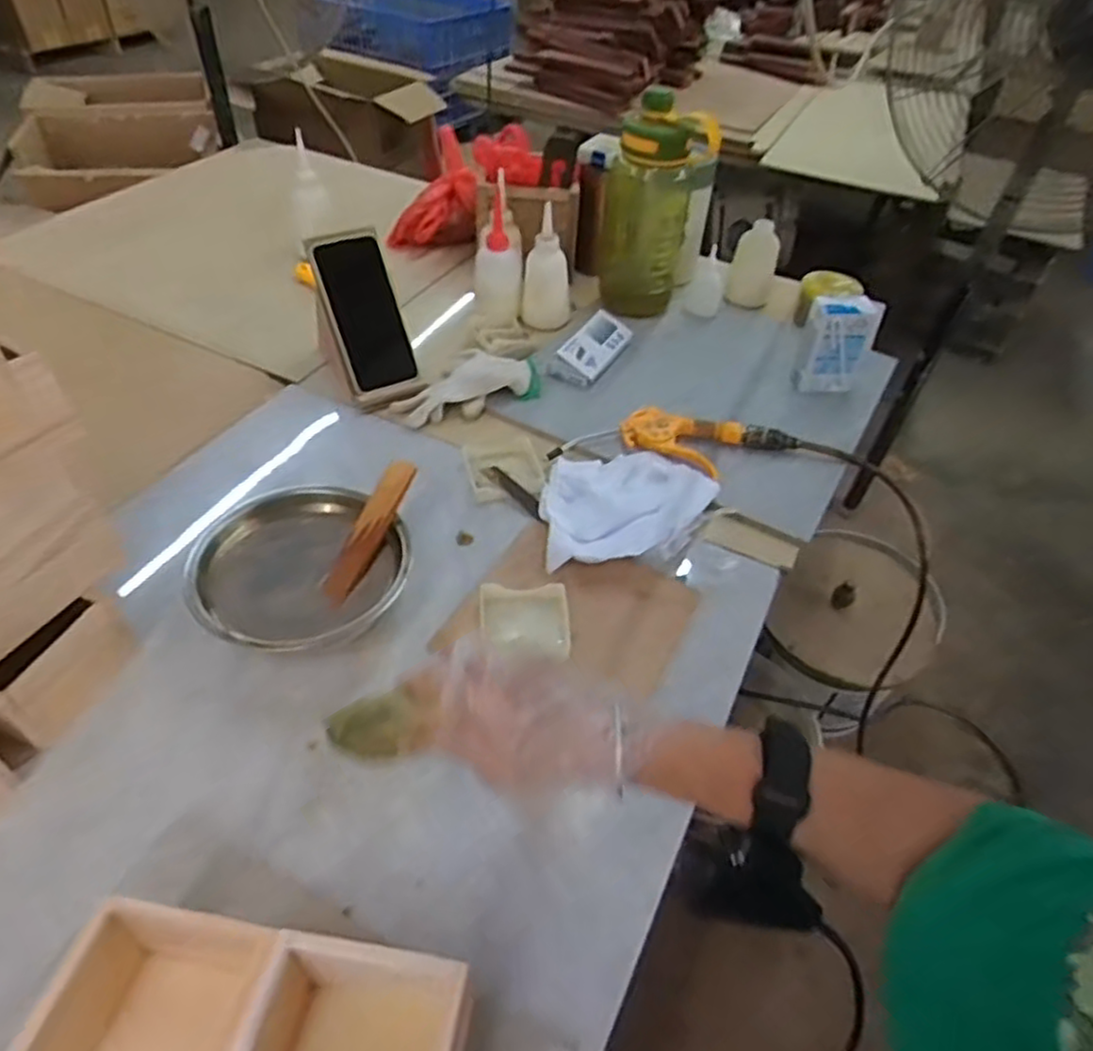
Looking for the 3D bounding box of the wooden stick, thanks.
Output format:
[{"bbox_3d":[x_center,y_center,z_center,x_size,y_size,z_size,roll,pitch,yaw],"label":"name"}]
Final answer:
[{"bbox_3d":[-0.149,0.003,0.612,0.026,0.007,0.137,27,70,-6],"label":"wooden stick"}]

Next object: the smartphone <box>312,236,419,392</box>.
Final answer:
[{"bbox_3d":[-0.202,-0.238,0.813,0.072,0.160,0.012,-24,19,-21],"label":"smartphone"}]

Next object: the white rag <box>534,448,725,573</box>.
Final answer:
[{"bbox_3d":[0.080,-0.027,0.701,0.171,0.030,0.148,-2,46,-7],"label":"white rag"}]

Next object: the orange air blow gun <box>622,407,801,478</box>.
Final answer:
[{"bbox_3d":[0.175,-0.086,0.774,0.185,0.034,0.083,9,46,4],"label":"orange air blow gun"}]

